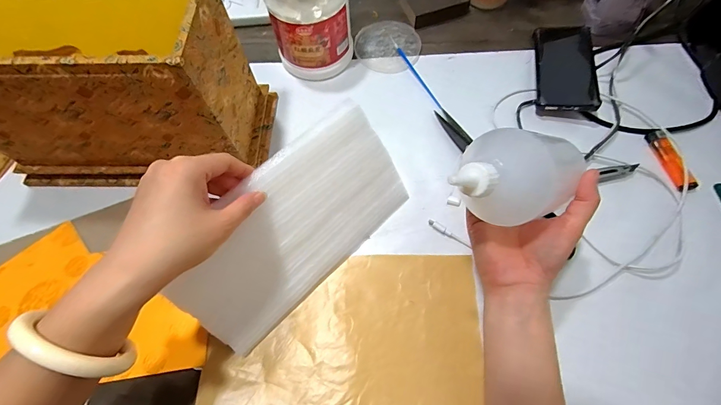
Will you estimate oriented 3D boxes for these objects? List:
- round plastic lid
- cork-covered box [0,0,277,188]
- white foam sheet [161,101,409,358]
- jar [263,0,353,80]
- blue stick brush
[{"bbox_3d":[0.044,-0.250,0.554,0.103,0.008,0.100,-1,67,2],"label":"round plastic lid"},{"bbox_3d":[-0.289,-0.131,0.402,0.312,0.190,0.144,-3,67,1],"label":"cork-covered box"},{"bbox_3d":[-0.067,0.025,0.371,0.262,0.146,0.007,-42,34,-15],"label":"white foam sheet"},{"bbox_3d":[-0.070,-0.266,0.490,0.104,0.135,0.106,-1,67,2],"label":"jar"},{"bbox_3d":[0.082,-0.199,0.524,0.007,0.004,0.155,-25,68,-8],"label":"blue stick brush"}]

